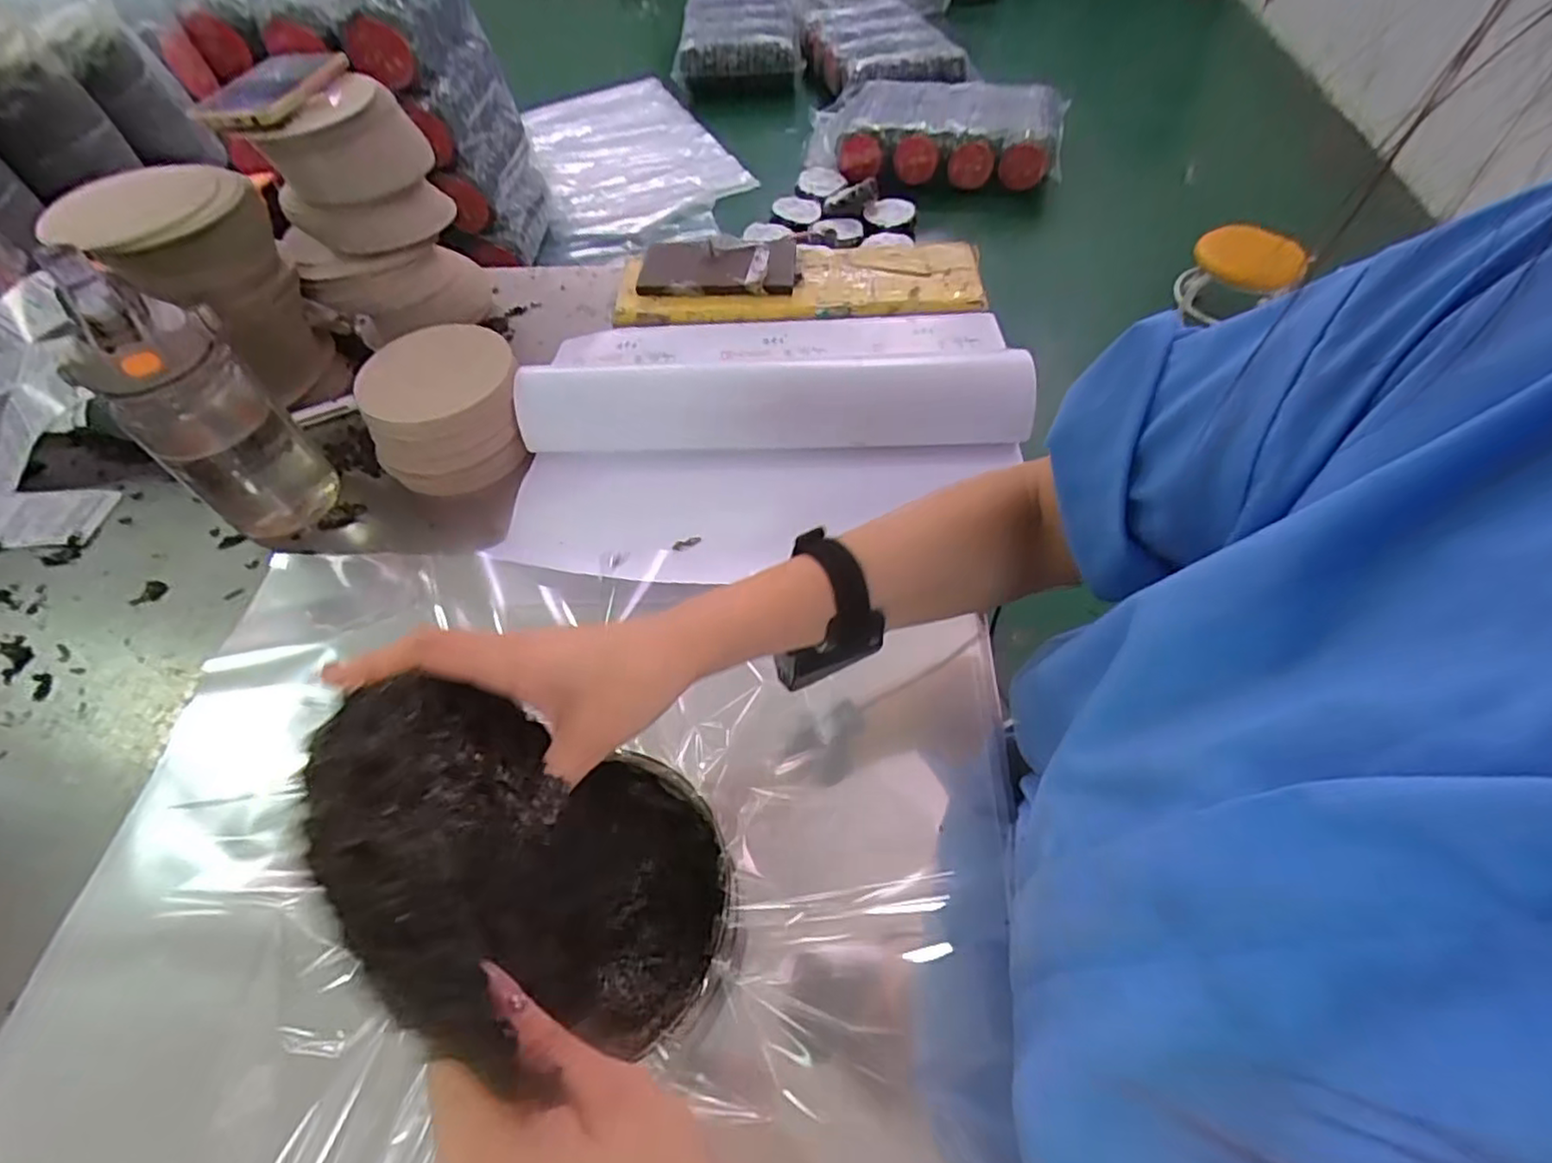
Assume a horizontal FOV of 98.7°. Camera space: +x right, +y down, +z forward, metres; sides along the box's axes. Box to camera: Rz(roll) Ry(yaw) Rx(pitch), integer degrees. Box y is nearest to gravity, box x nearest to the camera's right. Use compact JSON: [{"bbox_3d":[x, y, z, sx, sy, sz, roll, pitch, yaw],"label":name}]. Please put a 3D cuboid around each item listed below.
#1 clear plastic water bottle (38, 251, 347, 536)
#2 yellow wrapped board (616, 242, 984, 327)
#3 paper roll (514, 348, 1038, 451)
[{"bbox_3d":[-0.474,-0.135,0.559,0.087,0.231,0.070,-14,55,-7],"label":"clear plastic water bottle"},{"bbox_3d":[0.021,-0.353,0.774,0.414,0.029,0.130,0,56,3],"label":"yellow wrapped board"},{"bbox_3d":[-0.002,-0.171,0.653,0.483,0.076,0.068,0,55,2],"label":"paper roll"}]

